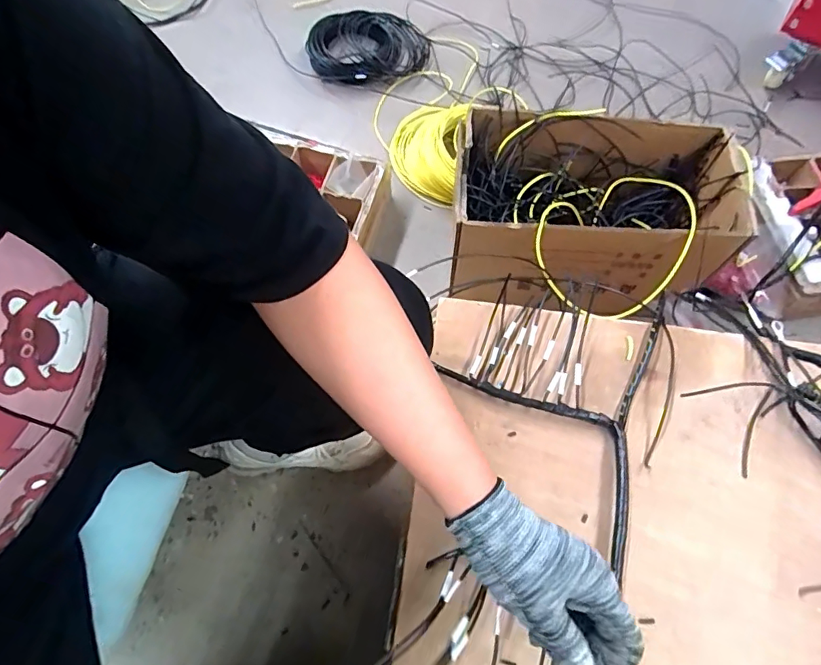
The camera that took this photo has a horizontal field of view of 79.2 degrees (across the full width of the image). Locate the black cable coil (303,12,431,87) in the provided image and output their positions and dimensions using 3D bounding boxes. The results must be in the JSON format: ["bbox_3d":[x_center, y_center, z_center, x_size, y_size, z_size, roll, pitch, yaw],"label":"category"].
[{"bbox_3d":[-0.097,-0.630,1.102,0.259,0.053,0.207,21,68,9],"label":"black cable coil"}]

